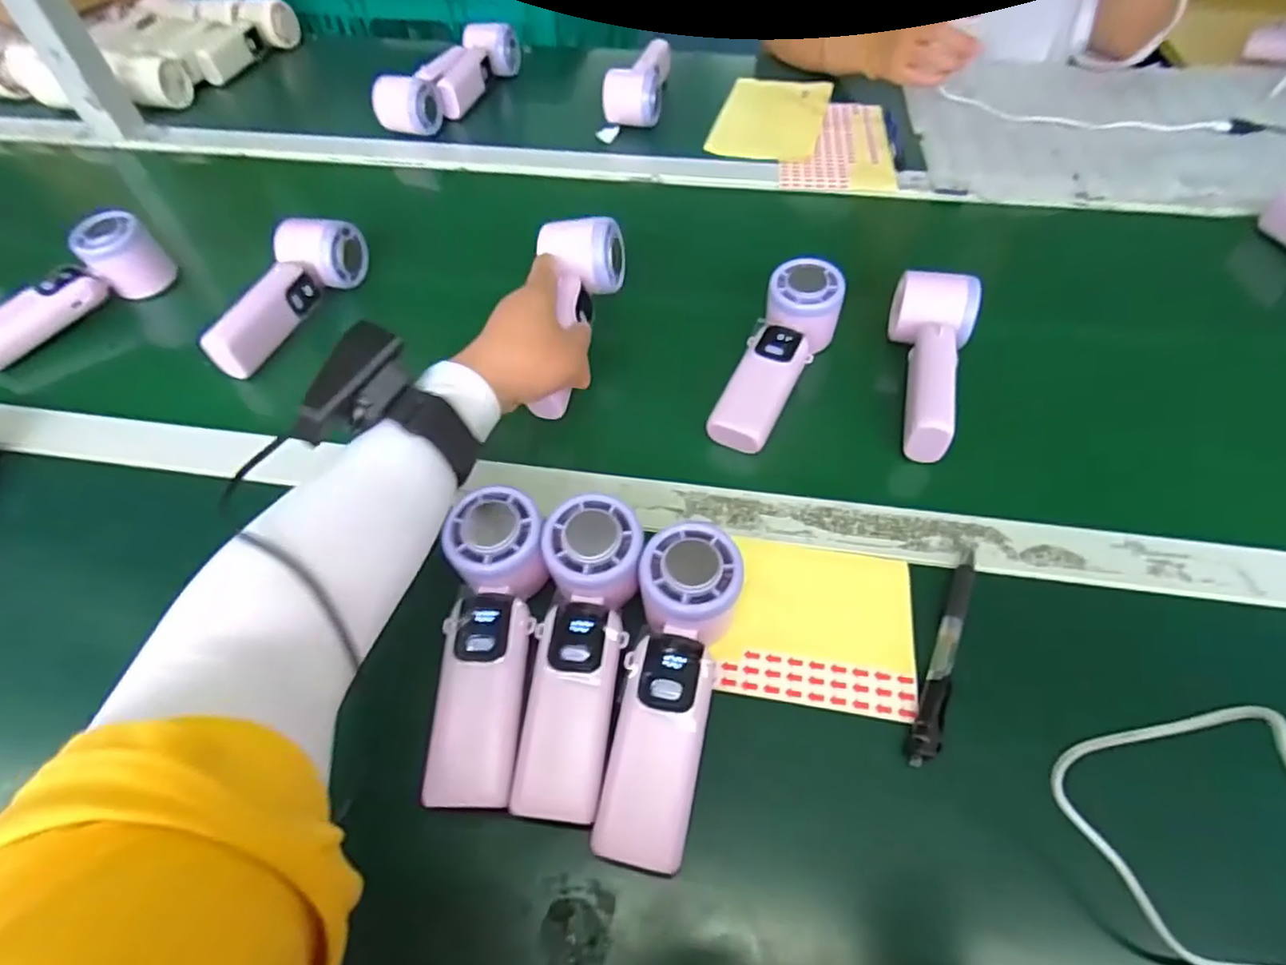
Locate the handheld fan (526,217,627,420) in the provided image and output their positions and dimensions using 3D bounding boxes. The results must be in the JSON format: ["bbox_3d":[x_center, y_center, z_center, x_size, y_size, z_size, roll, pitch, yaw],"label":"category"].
[{"bbox_3d":[-0.055,-0.126,0.485,0.061,0.048,0.168,9,76,9],"label":"handheld fan"}]

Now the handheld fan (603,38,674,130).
[{"bbox_3d":[-0.002,-0.486,0.777,0.064,0.055,0.154,7,54,7],"label":"handheld fan"}]

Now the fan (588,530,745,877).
[{"bbox_3d":[0.015,0.107,0.340,0.050,0.045,0.166,10,67,9],"label":"fan"}]

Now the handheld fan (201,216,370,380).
[{"bbox_3d":[-0.306,-0.166,0.545,0.048,0.057,0.173,21,57,17],"label":"handheld fan"}]

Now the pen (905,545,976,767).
[{"bbox_3d":[0.174,0.093,0.364,0.015,0.010,0.141,22,57,18],"label":"pen"}]

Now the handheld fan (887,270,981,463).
[{"bbox_3d":[0.217,-0.088,0.466,0.058,0.047,0.148,5,54,6],"label":"handheld fan"}]

